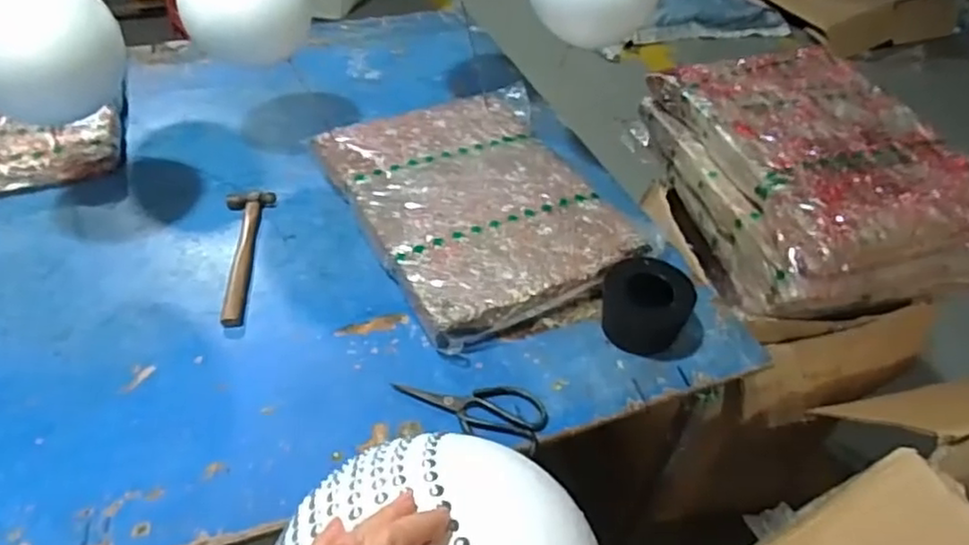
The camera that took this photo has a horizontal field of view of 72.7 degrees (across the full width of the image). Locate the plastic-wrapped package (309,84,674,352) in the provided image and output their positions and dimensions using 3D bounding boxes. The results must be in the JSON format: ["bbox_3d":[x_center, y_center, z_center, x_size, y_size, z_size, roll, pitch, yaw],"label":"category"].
[{"bbox_3d":[-0.010,-0.120,1.051,0.389,0.066,0.537,-15,46,-20],"label":"plastic-wrapped package"}]

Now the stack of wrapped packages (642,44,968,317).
[{"bbox_3d":[0.541,-0.165,1.094,0.390,0.165,0.518,-6,43,-10],"label":"stack of wrapped packages"}]

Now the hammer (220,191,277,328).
[{"bbox_3d":[-0.351,-0.026,0.956,0.065,0.024,0.269,-4,43,-8],"label":"hammer"}]

